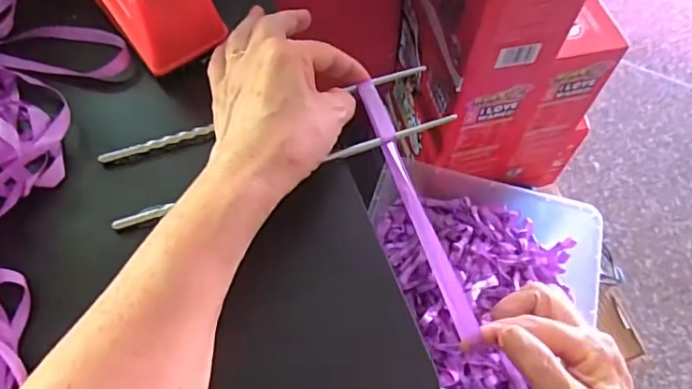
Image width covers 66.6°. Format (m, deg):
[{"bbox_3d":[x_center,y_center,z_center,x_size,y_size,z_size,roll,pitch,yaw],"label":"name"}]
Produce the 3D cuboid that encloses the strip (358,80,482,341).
[{"bbox_3d":[0.044,0.005,0.337,0.011,0.017,0.172,-19,78,-11],"label":"strip"}]

